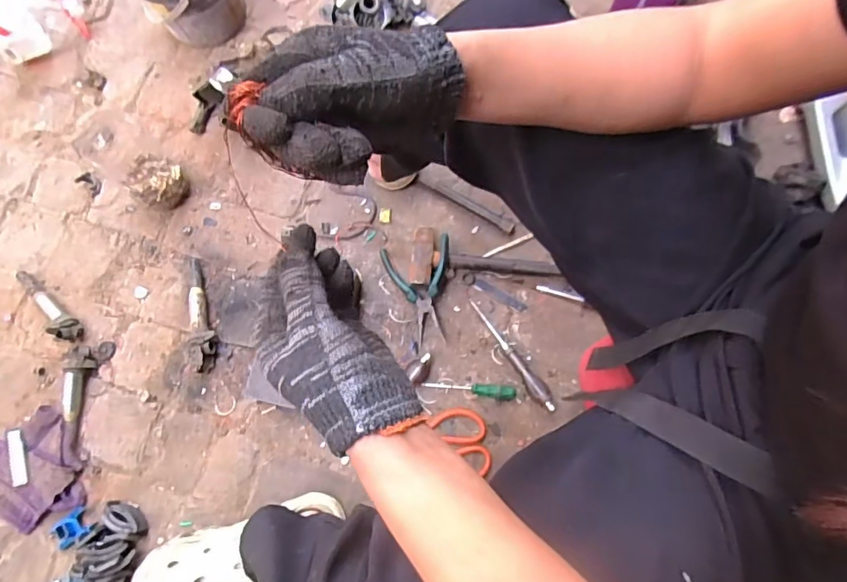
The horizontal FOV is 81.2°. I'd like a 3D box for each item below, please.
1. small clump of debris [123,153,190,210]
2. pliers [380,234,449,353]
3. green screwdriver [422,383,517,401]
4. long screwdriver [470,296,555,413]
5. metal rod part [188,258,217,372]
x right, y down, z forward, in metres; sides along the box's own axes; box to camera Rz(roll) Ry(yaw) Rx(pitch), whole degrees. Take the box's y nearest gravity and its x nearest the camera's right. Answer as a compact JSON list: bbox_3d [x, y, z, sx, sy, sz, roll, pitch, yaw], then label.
[{"bbox_3d":[-0.454,-0.184,0.838,0.077,0.064,0.082,0,77,1],"label":"small clump of debris"},{"bbox_3d":[0.005,0.005,0.807,0.108,0.034,0.172,-14,77,-2],"label":"pliers"},{"bbox_3d":[0.071,0.156,0.775,0.145,0.015,0.022,4,77,2],"label":"green screwdriver"},{"bbox_3d":[0.135,0.099,0.775,0.024,0.021,0.204,-35,79,-7],"label":"long screwdriver"},{"bbox_3d":[-0.360,0.034,0.797,0.043,0.034,0.191,-9,77,-1],"label":"metal rod part"}]

